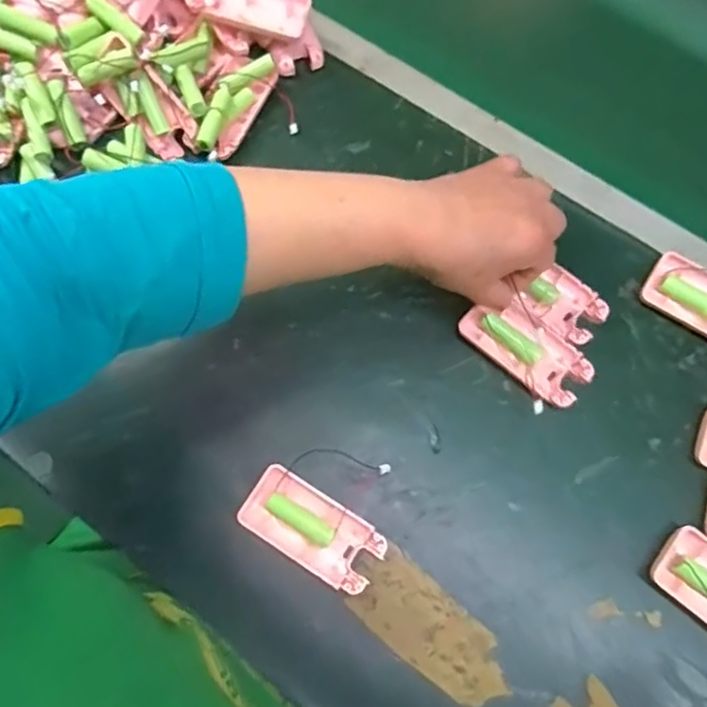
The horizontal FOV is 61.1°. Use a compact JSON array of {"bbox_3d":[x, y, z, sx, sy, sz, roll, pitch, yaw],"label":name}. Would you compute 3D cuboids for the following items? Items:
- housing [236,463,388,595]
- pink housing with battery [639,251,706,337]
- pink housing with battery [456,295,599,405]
[{"bbox_3d":[-0.027,0.117,0.401,0.094,0.015,0.046,32,76,9],"label":"housing"},{"bbox_3d":[0.265,-0.035,0.445,0.095,0.017,0.043,33,76,10],"label":"pink housing with battery"},{"bbox_3d":[0.126,-0.003,0.437,0.094,0.017,0.045,43,78,12],"label":"pink housing with battery"}]

